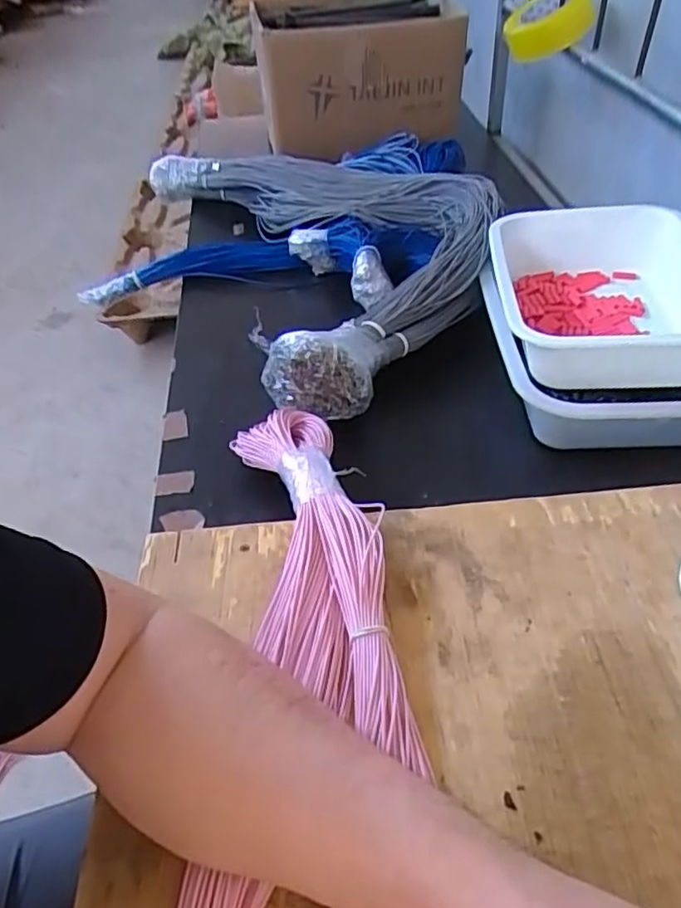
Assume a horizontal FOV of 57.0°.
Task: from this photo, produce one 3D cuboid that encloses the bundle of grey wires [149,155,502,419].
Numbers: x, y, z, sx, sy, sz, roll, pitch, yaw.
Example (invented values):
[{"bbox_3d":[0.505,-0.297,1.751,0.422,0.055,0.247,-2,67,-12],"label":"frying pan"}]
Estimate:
[{"bbox_3d":[-0.020,-0.314,0.895,0.364,0.097,0.689,-20,45,-14],"label":"bundle of grey wires"}]

